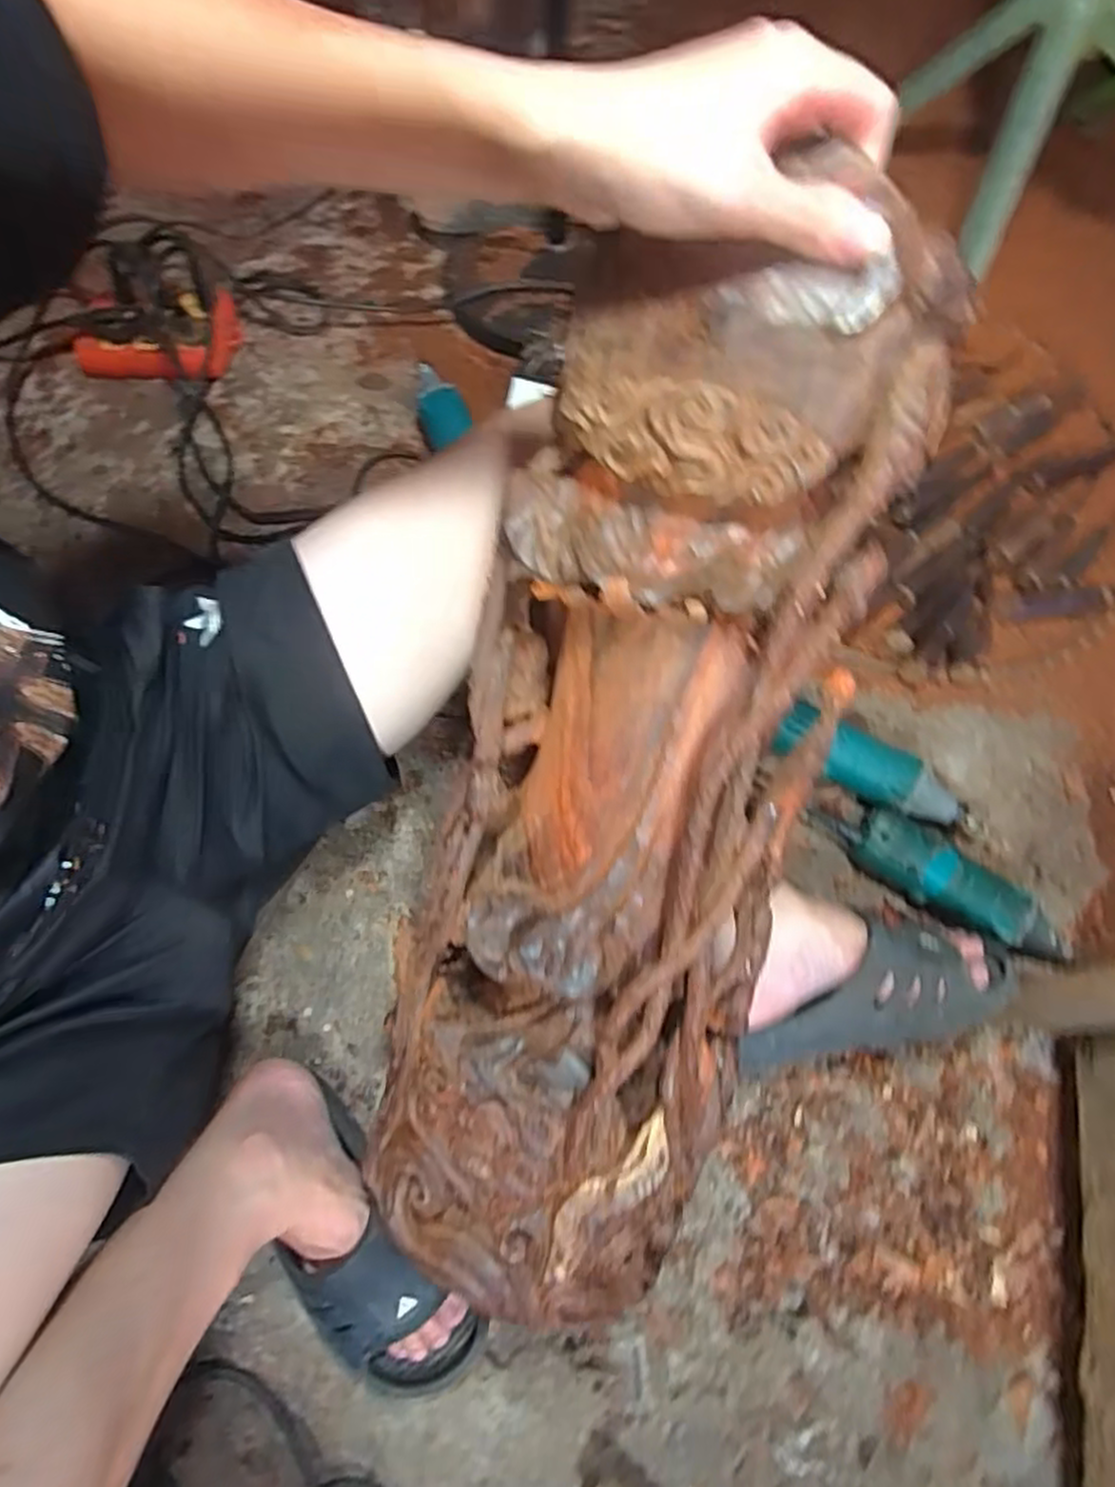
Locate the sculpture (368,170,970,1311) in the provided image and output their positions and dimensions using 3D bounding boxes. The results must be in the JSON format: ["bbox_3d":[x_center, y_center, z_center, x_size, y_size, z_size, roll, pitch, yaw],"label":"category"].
[{"bbox_3d":[0.029,0.039,0.395,0.188,0.106,0.551,15,104,3],"label":"sculpture"}]

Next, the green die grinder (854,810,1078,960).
[{"bbox_3d":[0.350,0.125,0.643,0.192,0.055,0.060,37,72,11],"label":"green die grinder"}]

